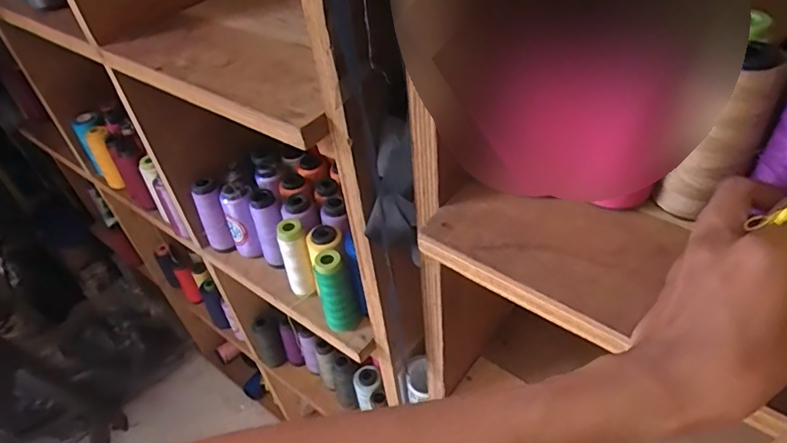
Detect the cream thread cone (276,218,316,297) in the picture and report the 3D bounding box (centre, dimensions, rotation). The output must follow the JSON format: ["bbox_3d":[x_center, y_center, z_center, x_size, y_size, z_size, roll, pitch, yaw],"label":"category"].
[{"bbox_3d":[-0.125,0.048,0.663,0.034,0.110,0.033,-16,44,-9],"label":"cream thread cone"}]

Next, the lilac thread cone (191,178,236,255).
[{"bbox_3d":[-0.251,0.000,0.726,0.038,0.125,0.030,-23,46,-16],"label":"lilac thread cone"}]

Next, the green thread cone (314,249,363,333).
[{"bbox_3d":[-0.067,0.084,0.613,0.044,0.110,0.042,-16,44,-9],"label":"green thread cone"}]

